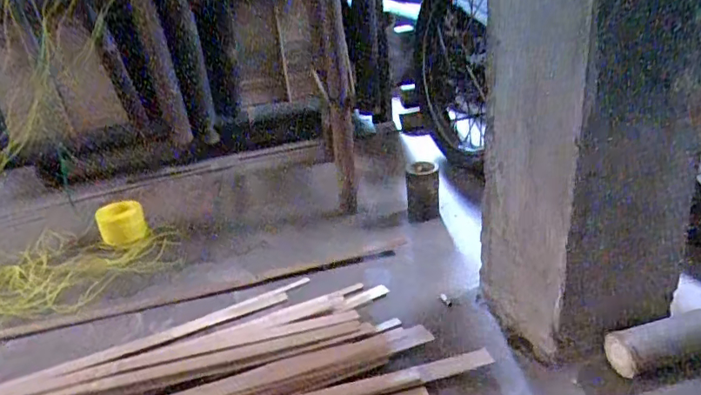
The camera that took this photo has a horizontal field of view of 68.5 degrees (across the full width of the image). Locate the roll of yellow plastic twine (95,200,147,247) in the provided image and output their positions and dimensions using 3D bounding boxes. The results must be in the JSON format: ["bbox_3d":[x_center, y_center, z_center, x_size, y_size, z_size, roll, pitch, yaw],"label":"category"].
[{"bbox_3d":[-0.527,0.053,1.184,0.100,0.076,0.091,-17,28,-24],"label":"roll of yellow plastic twine"}]

